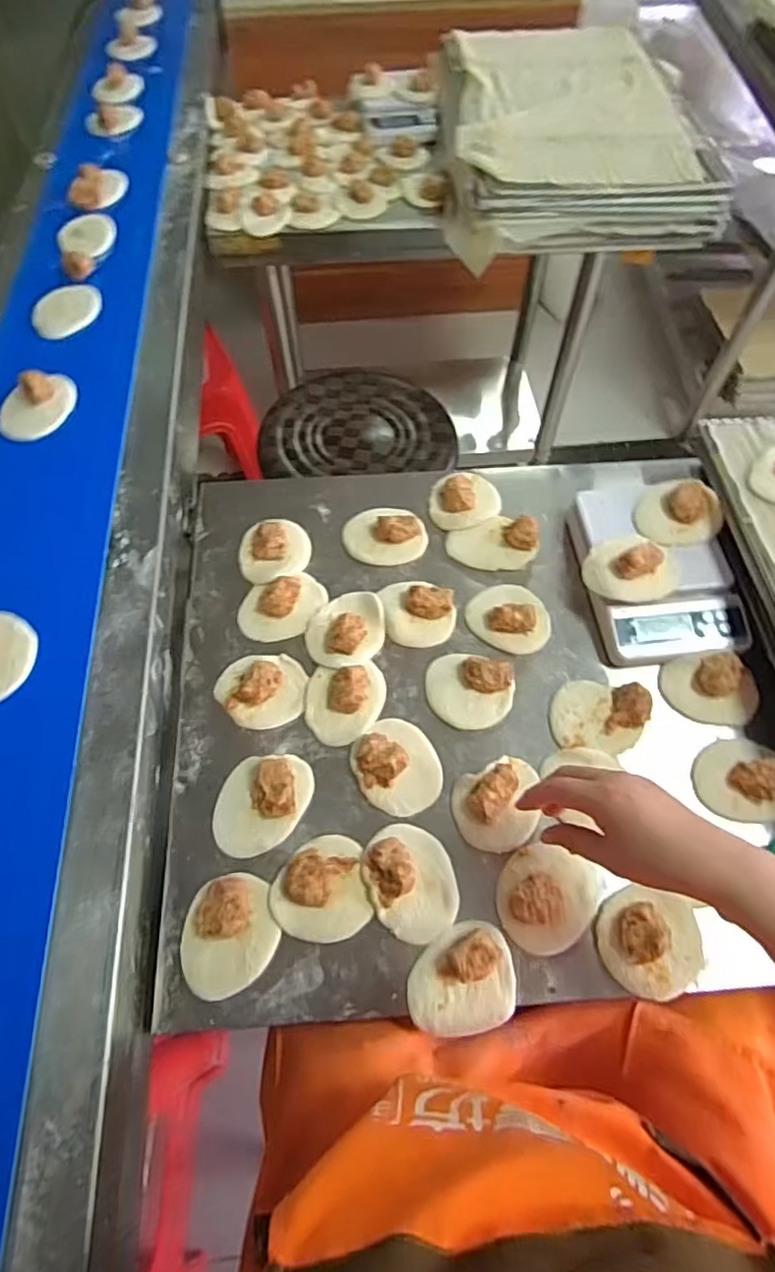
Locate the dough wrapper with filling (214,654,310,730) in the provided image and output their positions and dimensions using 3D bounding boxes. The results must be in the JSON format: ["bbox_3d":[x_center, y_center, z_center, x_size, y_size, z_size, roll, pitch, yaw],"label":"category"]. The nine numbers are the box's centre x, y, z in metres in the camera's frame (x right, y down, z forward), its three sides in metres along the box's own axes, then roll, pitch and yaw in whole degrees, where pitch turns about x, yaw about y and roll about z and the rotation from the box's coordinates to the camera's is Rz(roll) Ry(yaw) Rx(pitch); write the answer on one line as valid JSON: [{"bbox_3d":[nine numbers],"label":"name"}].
[{"bbox_3d":[-0.133,0.054,0.645,0.094,0.027,0.079,4,62,1],"label":"dough wrapper with filling"}]

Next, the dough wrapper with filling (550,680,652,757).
[{"bbox_3d":[0.221,0.082,0.644,0.092,0.031,0.078,16,63,7],"label":"dough wrapper with filling"}]

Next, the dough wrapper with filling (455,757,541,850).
[{"bbox_3d":[0.110,0.161,0.595,0.090,0.032,0.075,-23,63,-11],"label":"dough wrapper with filling"}]

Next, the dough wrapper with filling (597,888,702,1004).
[{"bbox_3d":[0.231,0.266,0.539,0.089,0.032,0.083,17,63,8],"label":"dough wrapper with filling"}]

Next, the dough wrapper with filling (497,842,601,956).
[{"bbox_3d":[0.144,0.235,0.555,0.086,0.023,0.087,0,62,-1],"label":"dough wrapper with filling"}]

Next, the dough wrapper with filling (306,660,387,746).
[{"bbox_3d":[-0.043,0.065,0.643,0.081,0.027,0.086,0,62,-1],"label":"dough wrapper with filling"}]

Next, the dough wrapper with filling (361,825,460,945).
[{"bbox_3d":[0.021,0.217,0.555,0.075,0.025,0.099,-21,64,-12],"label":"dough wrapper with filling"}]

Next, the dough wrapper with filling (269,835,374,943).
[{"bbox_3d":[-0.061,0.225,0.553,0.084,0.025,0.084,0,62,-1],"label":"dough wrapper with filling"}]

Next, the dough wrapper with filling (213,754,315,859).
[{"bbox_3d":[-0.123,0.156,0.593,0.080,0.030,0.103,25,64,12],"label":"dough wrapper with filling"}]

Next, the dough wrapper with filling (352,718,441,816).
[{"bbox_3d":[0.010,0.125,0.609,0.079,0.023,0.091,-24,65,-13],"label":"dough wrapper with filling"}]

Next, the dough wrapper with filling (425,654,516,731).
[{"bbox_3d":[0.085,0.056,0.652,0.091,0.026,0.075,19,63,9],"label":"dough wrapper with filling"}]

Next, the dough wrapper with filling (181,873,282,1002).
[{"bbox_3d":[-0.139,0.258,0.537,0.082,0.032,0.089,0,62,-1],"label":"dough wrapper with filling"}]

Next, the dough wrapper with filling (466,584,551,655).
[{"bbox_3d":[0.138,-0.025,0.698,0.094,0.029,0.076,24,64,11],"label":"dough wrapper with filling"}]

